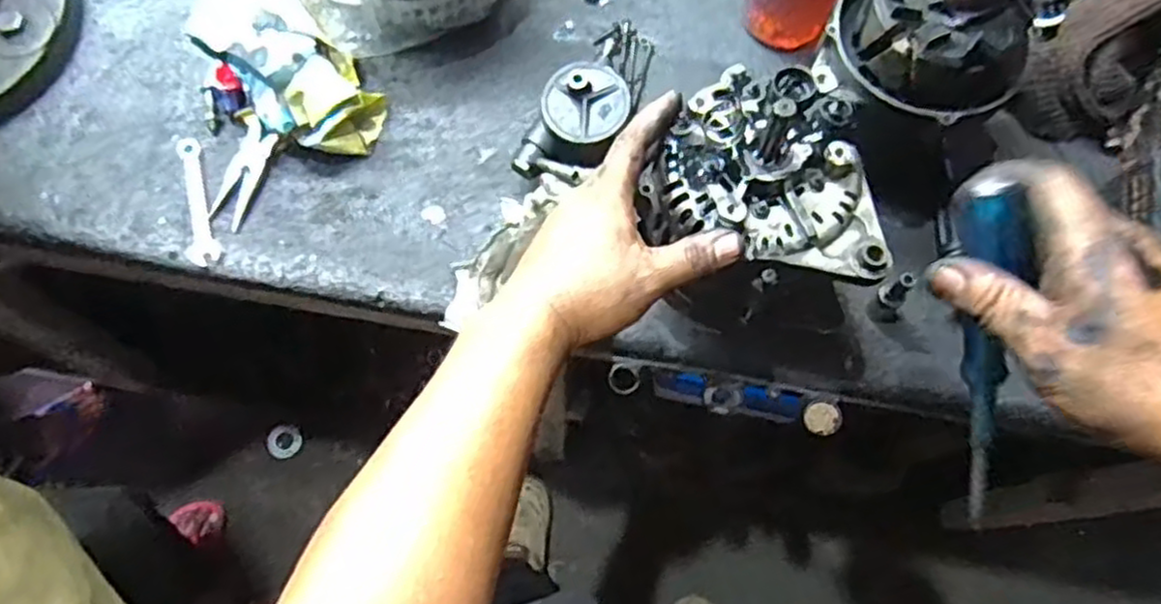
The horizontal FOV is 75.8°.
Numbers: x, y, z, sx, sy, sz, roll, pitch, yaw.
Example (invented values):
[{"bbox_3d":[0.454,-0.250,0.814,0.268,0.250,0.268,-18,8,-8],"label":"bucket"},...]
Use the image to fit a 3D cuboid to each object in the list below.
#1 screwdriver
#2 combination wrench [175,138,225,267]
[{"bbox_3d":[0.208,0.032,0.382,0.022,0.032,0.189,-15,115,-6],"label":"screwdriver"},{"bbox_3d":[-0.347,-0.091,0.672,0.027,0.011,0.132,-19,72,-8],"label":"combination wrench"}]

